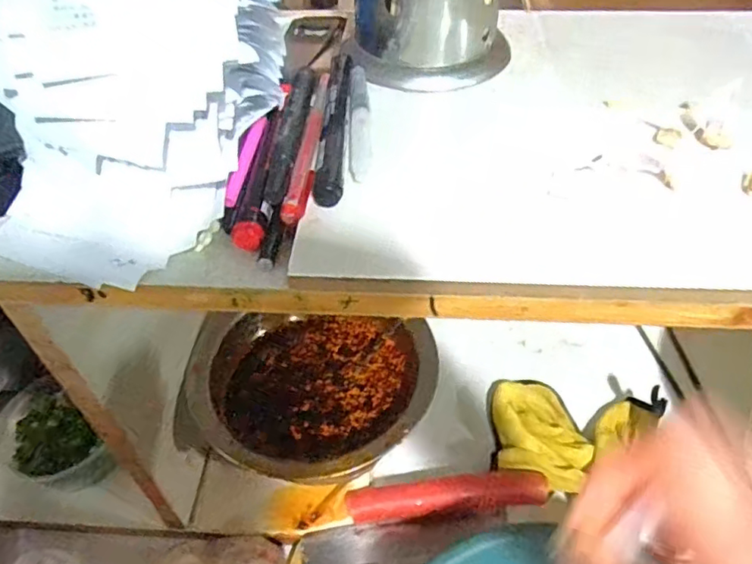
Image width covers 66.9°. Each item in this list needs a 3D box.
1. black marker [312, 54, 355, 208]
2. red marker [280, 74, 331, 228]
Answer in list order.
[{"bbox_3d":[-0.023,-0.097,0.337,0.015,0.012,0.147,0,47,1],"label":"black marker"},{"bbox_3d":[-0.036,-0.077,0.321,0.013,0.013,0.118,4,47,5],"label":"red marker"}]

